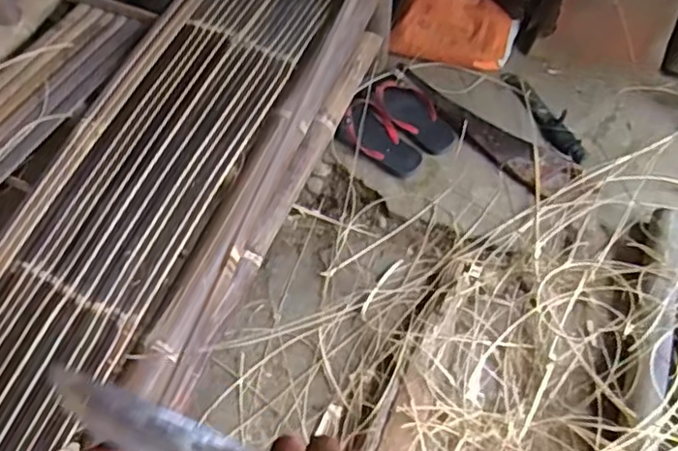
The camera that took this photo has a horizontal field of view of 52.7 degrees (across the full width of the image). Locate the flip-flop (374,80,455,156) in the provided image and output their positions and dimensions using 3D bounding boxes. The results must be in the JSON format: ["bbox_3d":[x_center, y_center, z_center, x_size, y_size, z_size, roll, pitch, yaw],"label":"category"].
[{"bbox_3d":[0.172,-0.245,1.543,0.114,0.045,0.200,-38,67,-17],"label":"flip-flop"}]

